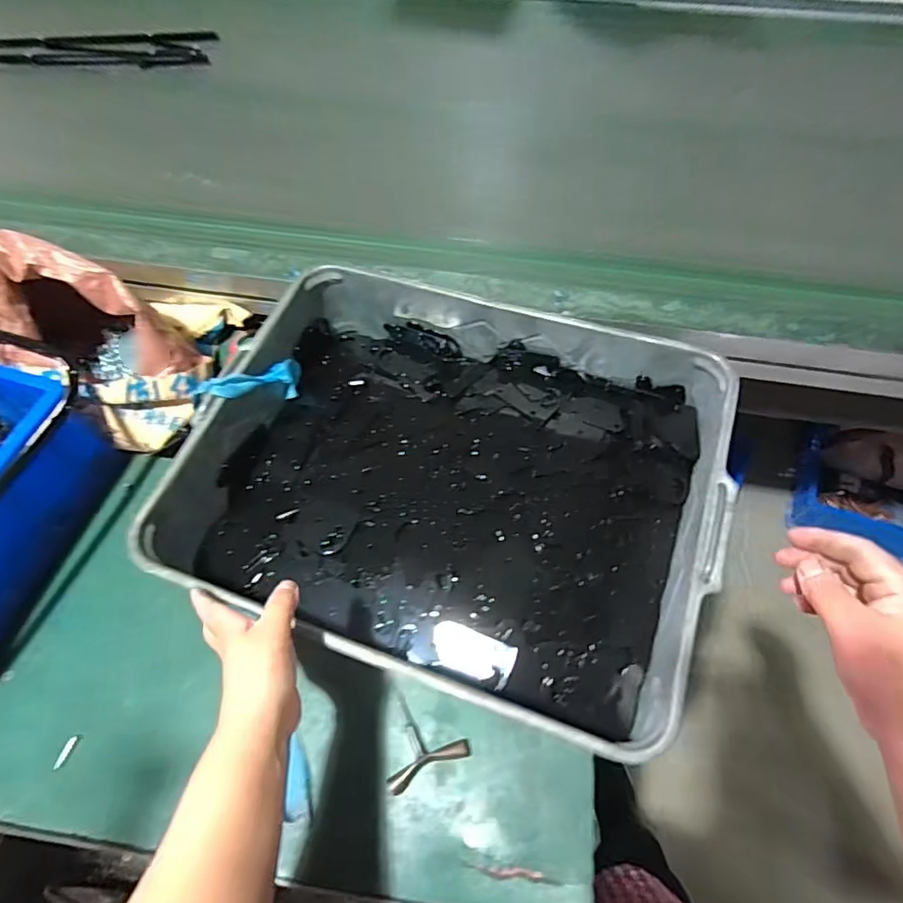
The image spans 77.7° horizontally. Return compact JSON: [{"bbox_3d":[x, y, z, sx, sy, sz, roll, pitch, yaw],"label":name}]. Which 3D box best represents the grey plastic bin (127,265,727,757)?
[{"bbox_3d":[-0.002,0.025,0.584,0.493,0.116,0.389,17,63,11],"label":"grey plastic bin"}]

